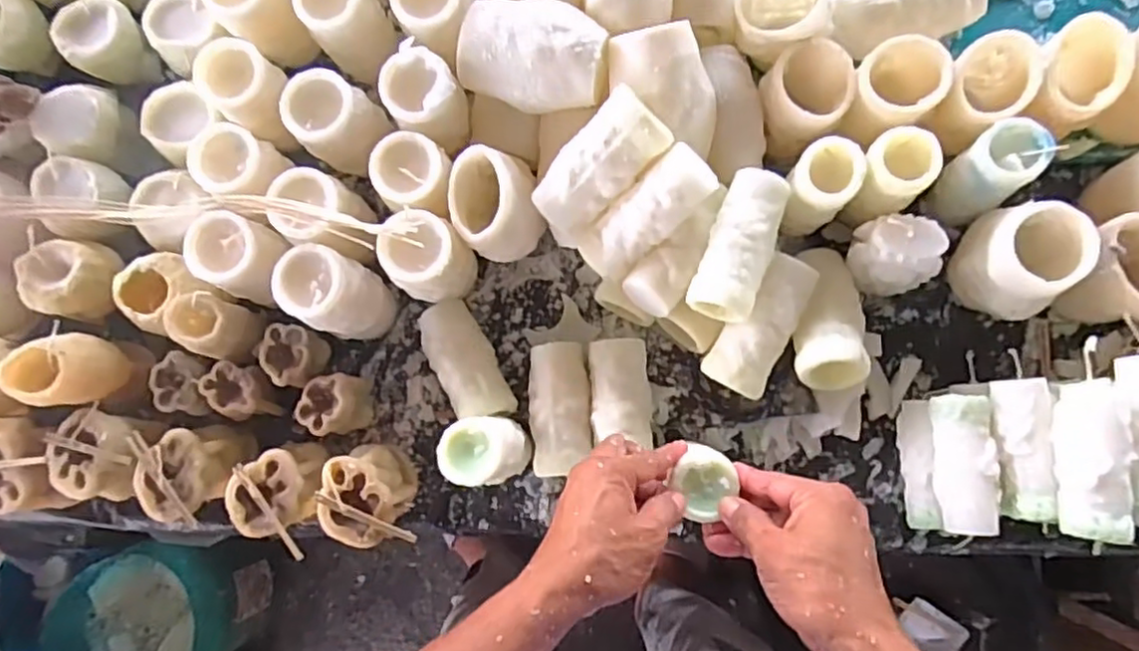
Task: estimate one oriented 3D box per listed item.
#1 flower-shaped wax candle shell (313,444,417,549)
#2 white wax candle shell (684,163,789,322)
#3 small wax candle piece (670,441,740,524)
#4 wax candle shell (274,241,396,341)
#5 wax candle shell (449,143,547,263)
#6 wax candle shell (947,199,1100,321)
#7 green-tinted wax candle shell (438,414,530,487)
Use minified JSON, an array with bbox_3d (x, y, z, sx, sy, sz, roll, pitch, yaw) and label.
[{"bbox_3d":[-0.169,0.144,0.567,0.062,0.079,0.079,-18,82,4],"label":"flower-shaped wax candle shell"},{"bbox_3d":[0.133,-0.063,0.521,0.048,0.040,0.114,21,86,8],"label":"white wax candle shell"},{"bbox_3d":[0.096,0.113,0.487,0.042,0.023,0.049,39,89,9],"label":"small wax candle piece"},{"bbox_3d":[-0.198,-0.028,0.576,0.069,0.097,0.073,25,87,8],"label":"wax candle shell"},{"bbox_3d":[-0.058,-0.097,0.558,0.069,0.081,0.077,-12,83,5],"label":"wax candle shell"},{"bbox_3d":[0.343,-0.049,0.519,0.062,0.093,0.079,-23,82,3],"label":"wax candle shell"},{"bbox_3d":[-0.066,0.101,0.547,0.056,0.091,0.054,-1,84,6],"label":"green-tinted wax candle shell"}]

